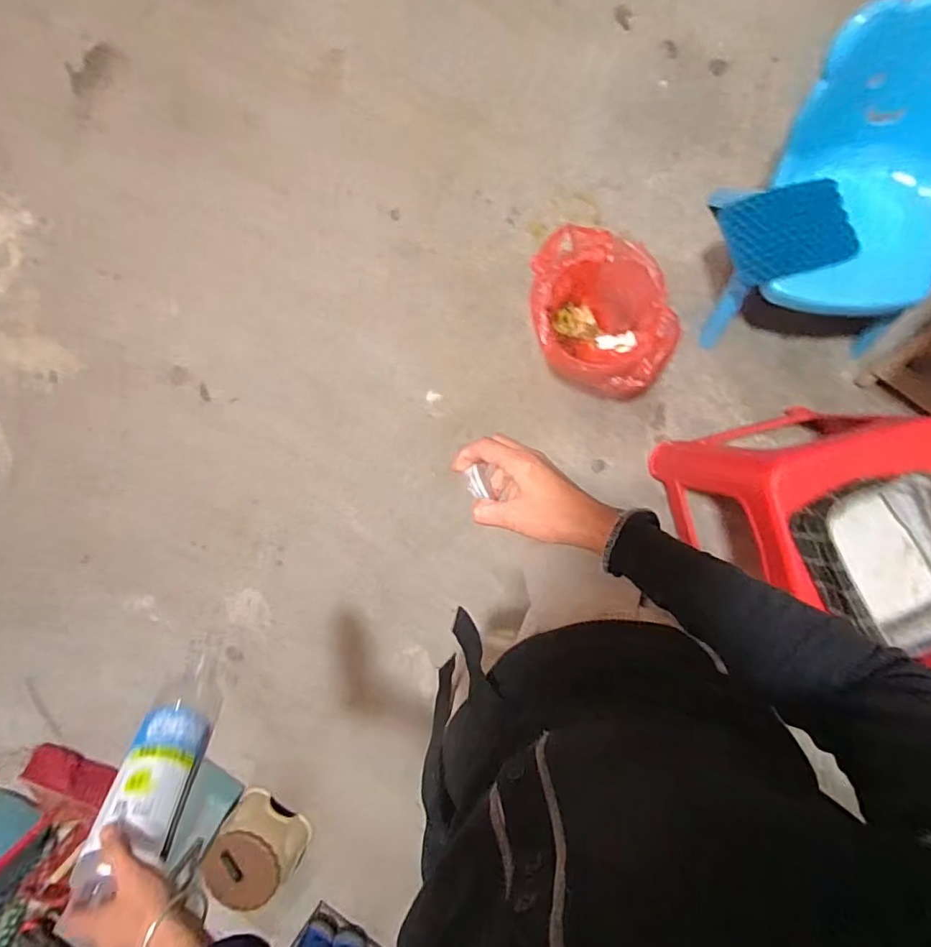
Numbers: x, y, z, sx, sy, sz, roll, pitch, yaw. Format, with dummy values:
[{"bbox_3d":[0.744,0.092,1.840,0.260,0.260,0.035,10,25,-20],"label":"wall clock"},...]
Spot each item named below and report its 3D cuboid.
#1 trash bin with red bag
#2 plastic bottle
[{"bbox_3d":[0.283,-0.330,1.181,0.264,0.215,0.350,-12,90,7],"label":"trash bin with red bag"},{"bbox_3d":[-0.337,0.299,0.627,0.071,0.289,0.065,-15,117,3],"label":"plastic bottle"}]

